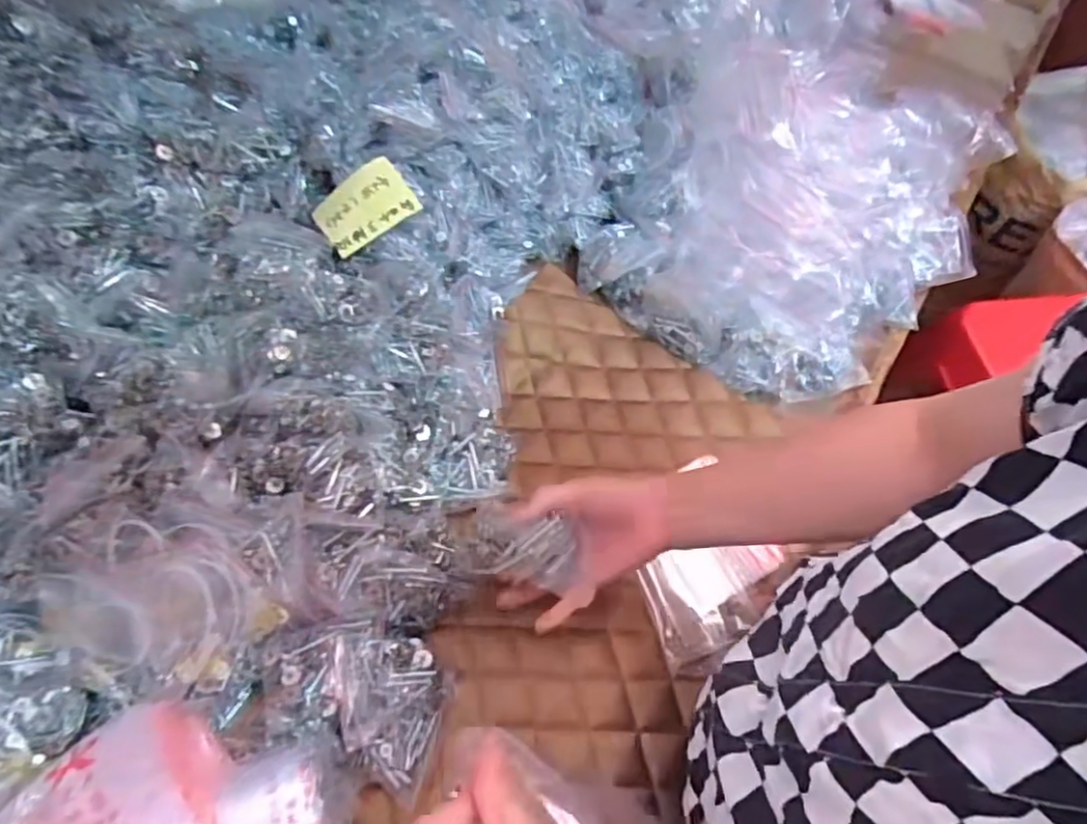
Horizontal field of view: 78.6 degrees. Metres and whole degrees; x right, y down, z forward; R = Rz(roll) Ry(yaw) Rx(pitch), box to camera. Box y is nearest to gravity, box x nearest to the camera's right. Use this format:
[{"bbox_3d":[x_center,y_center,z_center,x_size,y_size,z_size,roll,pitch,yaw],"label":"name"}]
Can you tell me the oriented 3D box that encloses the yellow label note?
[{"bbox_3d":[-0.172,-0.199,0.641,0.093,0.010,0.066,-35,85,-8],"label":"yellow label note"}]

